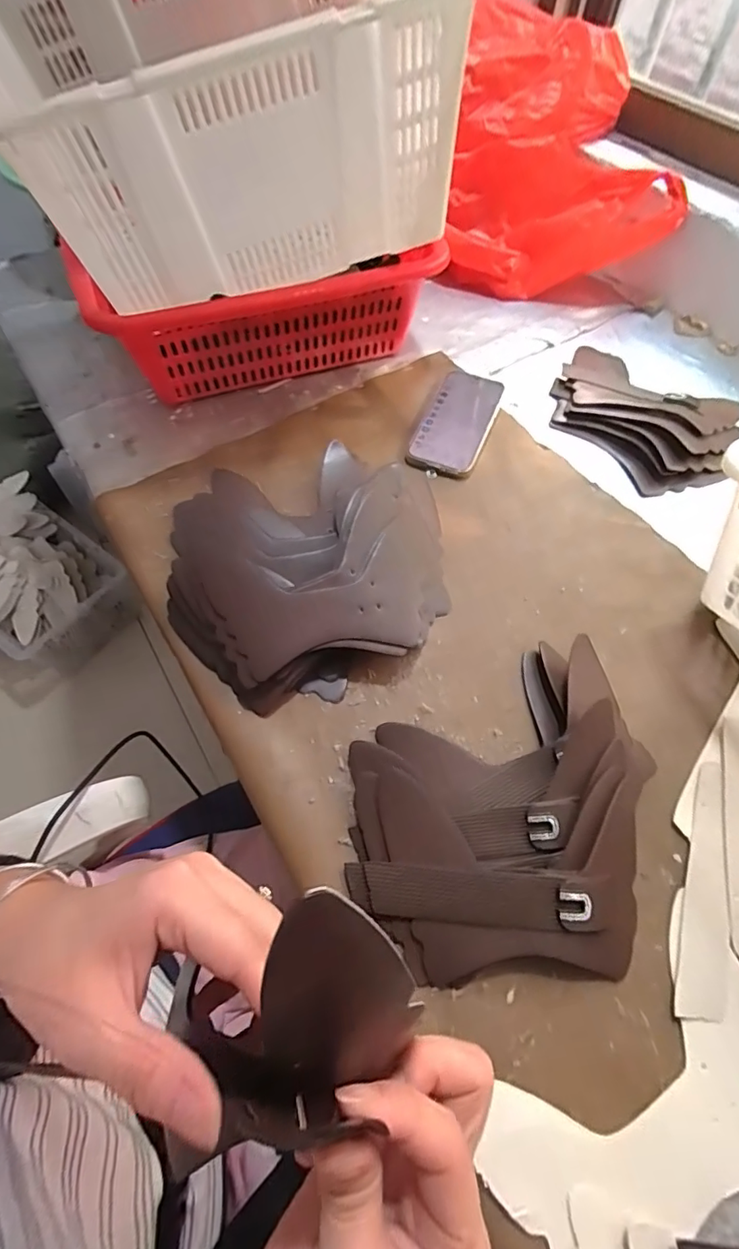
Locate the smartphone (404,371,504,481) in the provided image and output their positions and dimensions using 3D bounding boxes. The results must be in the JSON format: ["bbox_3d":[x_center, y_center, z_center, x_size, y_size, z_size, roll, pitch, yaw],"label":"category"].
[{"bbox_3d":[0.102,-0.233,0.573,0.079,0.016,0.160,20,63,9],"label":"smartphone"}]

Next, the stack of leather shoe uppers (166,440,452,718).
[{"bbox_3d":[-0.048,-0.060,0.456,0.270,0.050,0.243,-16,63,-10],"label":"stack of leather shoe uppers"}]

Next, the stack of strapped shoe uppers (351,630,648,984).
[{"bbox_3d":[0.107,0.139,0.359,0.241,0.035,0.199,-23,65,-13],"label":"stack of strapped shoe uppers"}]

